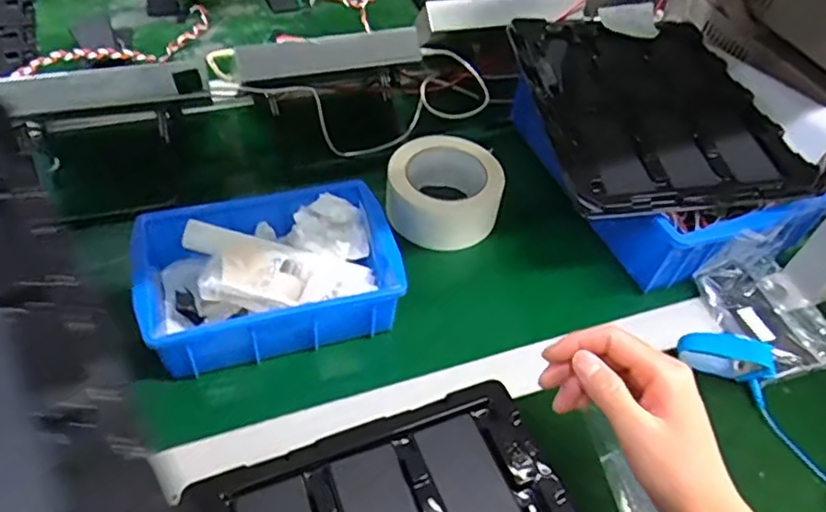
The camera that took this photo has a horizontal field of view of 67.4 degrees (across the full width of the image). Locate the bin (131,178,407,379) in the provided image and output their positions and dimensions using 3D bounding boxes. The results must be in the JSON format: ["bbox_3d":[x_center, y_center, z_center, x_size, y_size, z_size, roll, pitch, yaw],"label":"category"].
[{"bbox_3d":[-0.120,0.010,0.520,0.199,0.058,0.143,-13,52,-17],"label":"bin"}]

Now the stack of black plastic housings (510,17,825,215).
[{"bbox_3d":[0.228,-0.151,0.611,0.218,0.030,0.284,-4,50,-9],"label":"stack of black plastic housings"}]

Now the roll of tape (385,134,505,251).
[{"bbox_3d":[0.032,-0.062,0.617,0.109,0.072,0.111,3,50,-4],"label":"roll of tape"}]

